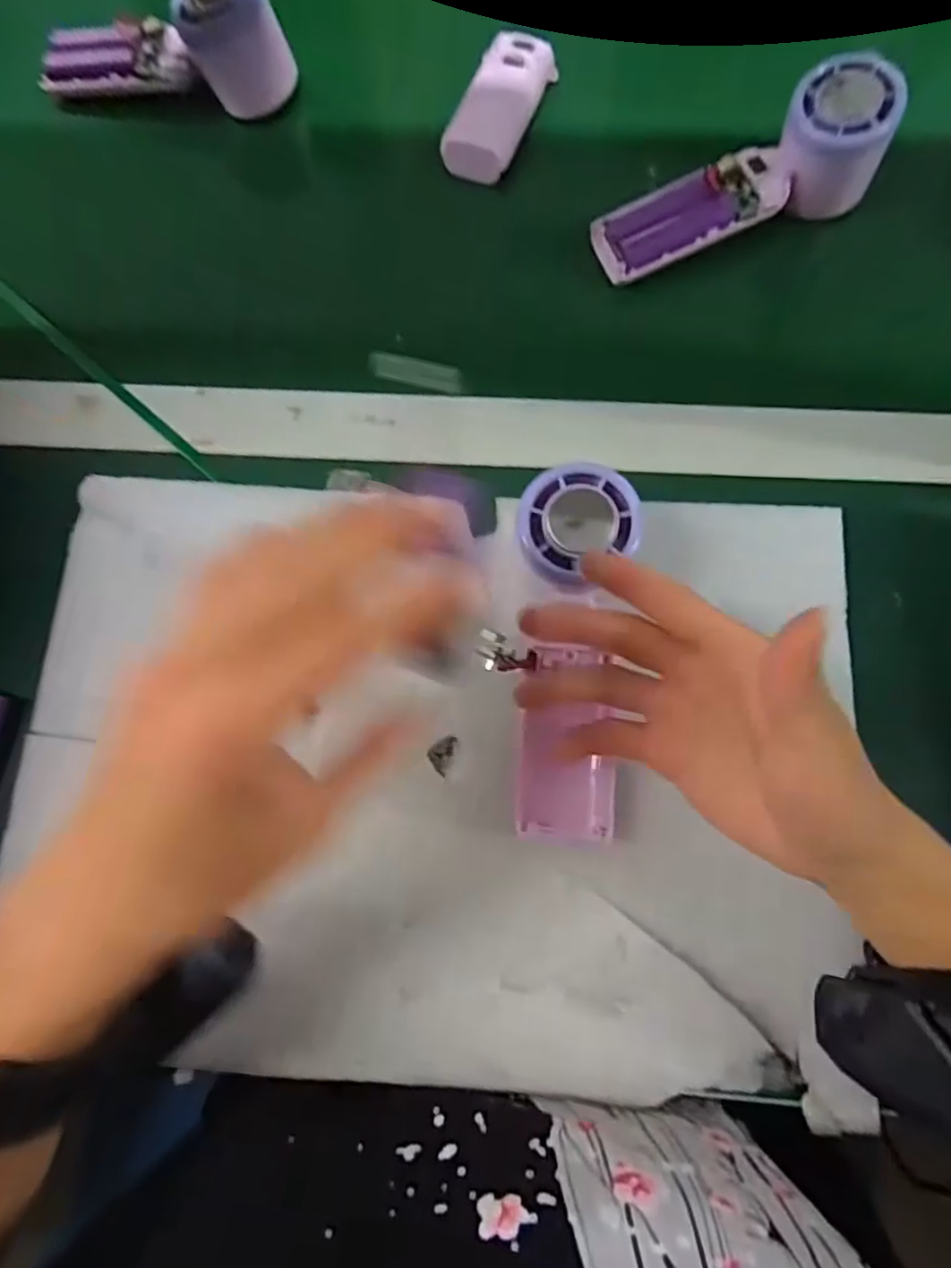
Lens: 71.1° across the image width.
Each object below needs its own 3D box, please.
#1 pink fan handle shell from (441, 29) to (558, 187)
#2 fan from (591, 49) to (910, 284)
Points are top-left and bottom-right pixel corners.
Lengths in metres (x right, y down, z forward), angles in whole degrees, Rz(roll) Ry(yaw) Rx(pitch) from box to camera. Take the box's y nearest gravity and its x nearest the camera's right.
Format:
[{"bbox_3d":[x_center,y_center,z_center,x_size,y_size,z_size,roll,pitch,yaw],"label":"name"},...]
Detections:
[{"bbox_3d":[0.016,-0.331,0.416,0.043,0.018,0.103,24,79,6],"label":"pink fan handle shell"},{"bbox_3d":[0.151,-0.255,0.382,0.165,0.048,0.051,-23,77,11],"label":"fan"}]

